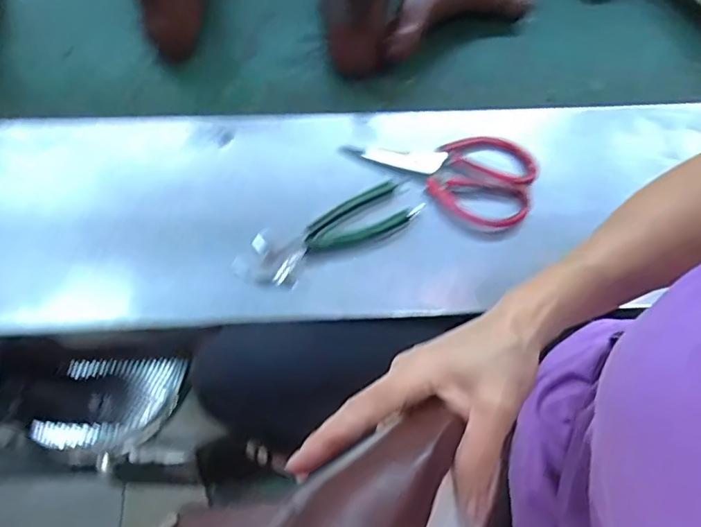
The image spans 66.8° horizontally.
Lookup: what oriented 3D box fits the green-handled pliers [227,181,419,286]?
[{"bbox_3d":[-0.023,-0.029,0.544,0.194,0.013,0.058,-22,73,-9],"label":"green-handled pliers"}]

